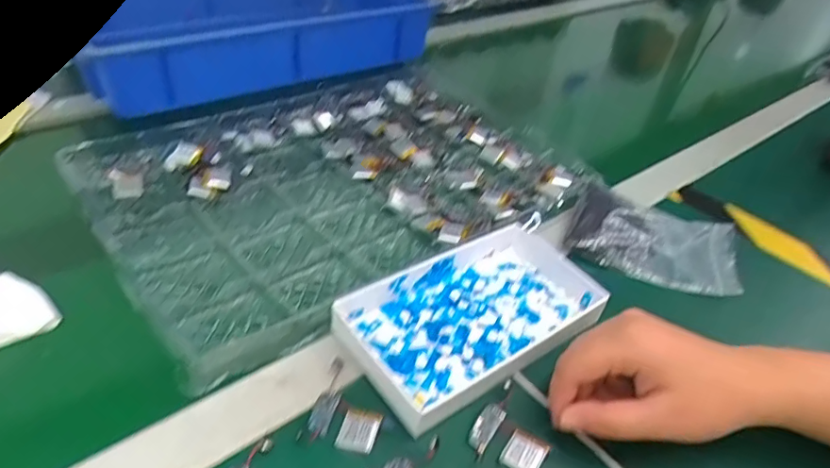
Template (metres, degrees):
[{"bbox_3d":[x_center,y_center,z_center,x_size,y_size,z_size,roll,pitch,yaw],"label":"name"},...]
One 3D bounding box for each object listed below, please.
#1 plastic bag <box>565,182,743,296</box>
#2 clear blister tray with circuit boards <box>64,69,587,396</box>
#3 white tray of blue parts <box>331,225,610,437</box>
[{"bbox_3d":[0.208,0.001,0.474,0.136,0.025,0.089,17,40,11],"label":"plastic bag"},{"bbox_3d":[-0.069,-0.063,0.522,0.426,0.022,0.306,-25,49,-33],"label":"clear blister tray with circuit boards"},{"bbox_3d":[0.042,0.055,0.383,0.175,0.026,0.106,-18,46,-28],"label":"white tray of blue parts"}]

